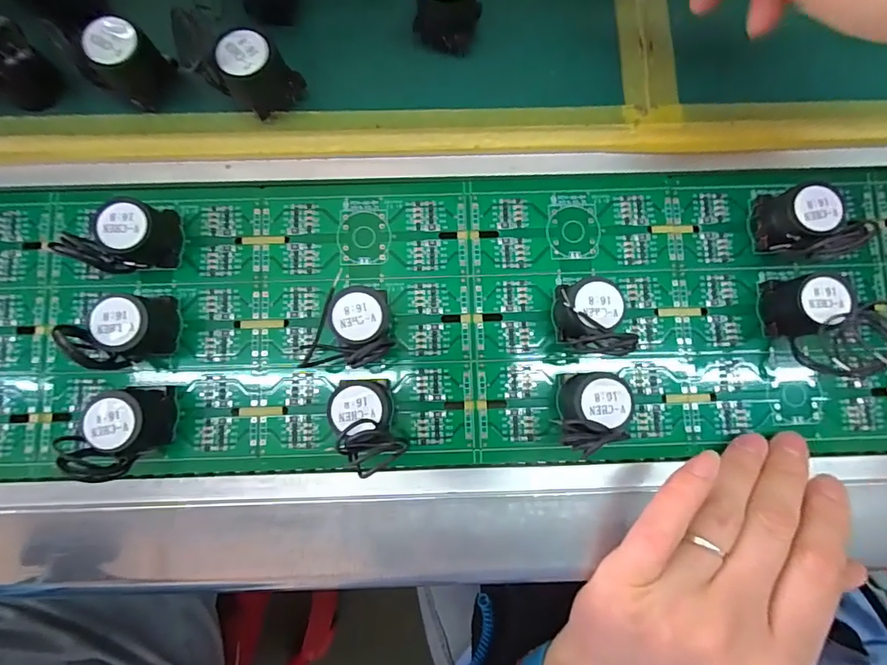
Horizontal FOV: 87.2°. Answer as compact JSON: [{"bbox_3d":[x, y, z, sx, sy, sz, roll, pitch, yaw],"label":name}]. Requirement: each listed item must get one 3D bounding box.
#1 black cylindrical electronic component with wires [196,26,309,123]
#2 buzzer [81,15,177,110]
[{"bbox_3d":[-0.079,-0.108,0.198,0.026,0.026,0.025,24,84,2],"label":"black cylindrical electronic component with wires"},{"bbox_3d":[-0.135,-0.115,0.200,0.024,0.026,0.026,0,84,0],"label":"buzzer"}]

